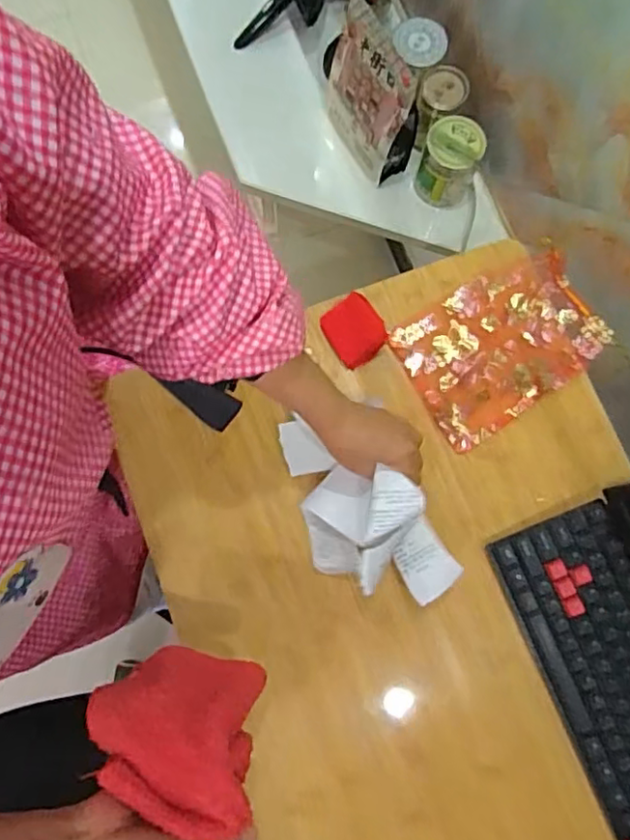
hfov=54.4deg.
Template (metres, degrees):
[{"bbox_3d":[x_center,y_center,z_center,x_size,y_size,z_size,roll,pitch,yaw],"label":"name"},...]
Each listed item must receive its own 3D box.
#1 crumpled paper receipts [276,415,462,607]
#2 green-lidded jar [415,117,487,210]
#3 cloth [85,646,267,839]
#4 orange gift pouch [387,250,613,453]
[{"bbox_3d":[0.035,0.094,0.579,0.208,0.095,0.100,34,79,6],"label":"crumpled paper receipts"},{"bbox_3d":[0.200,-0.381,0.907,0.086,0.105,0.078,14,78,1],"label":"green-lidded jar"},{"bbox_3d":[-0.097,0.217,0.430,0.115,0.084,0.087,12,78,1],"label":"cloth"},{"bbox_3d":[0.201,-0.082,0.660,0.210,0.022,0.143,-32,80,-8],"label":"orange gift pouch"}]

